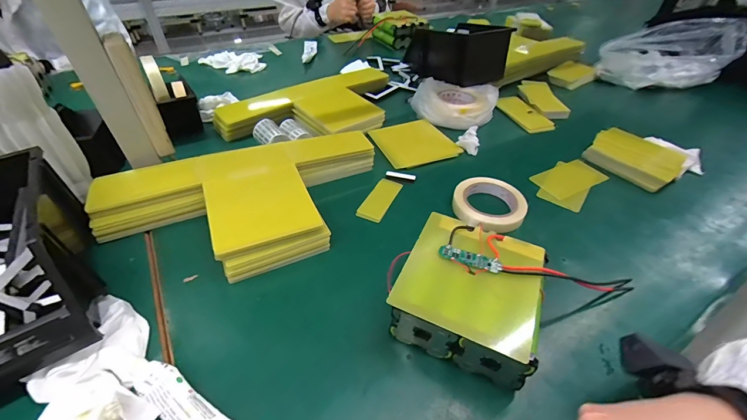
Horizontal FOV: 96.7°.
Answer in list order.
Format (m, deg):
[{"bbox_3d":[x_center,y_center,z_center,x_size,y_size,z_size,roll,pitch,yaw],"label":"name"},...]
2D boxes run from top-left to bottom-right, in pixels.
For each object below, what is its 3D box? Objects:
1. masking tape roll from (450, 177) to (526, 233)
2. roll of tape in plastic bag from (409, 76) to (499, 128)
[{"bbox_3d":[0.186,-0.010,0.532,0.106,0.026,0.104,2,44,-2],"label":"masking tape roll"},{"bbox_3d":[0.180,-0.250,0.754,0.188,0.057,0.135,15,45,12],"label":"roll of tape in plastic bag"}]

